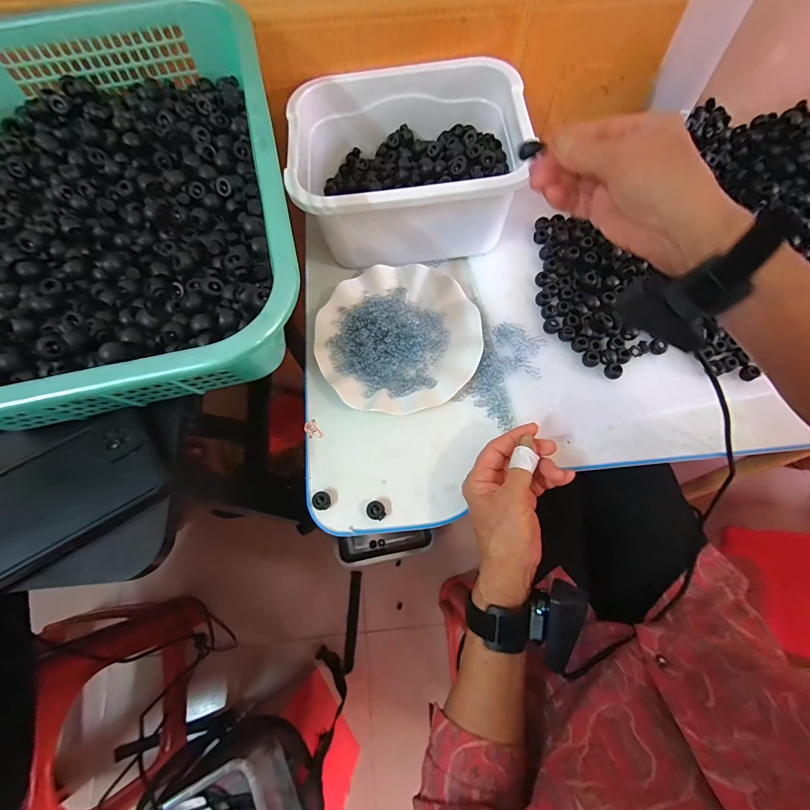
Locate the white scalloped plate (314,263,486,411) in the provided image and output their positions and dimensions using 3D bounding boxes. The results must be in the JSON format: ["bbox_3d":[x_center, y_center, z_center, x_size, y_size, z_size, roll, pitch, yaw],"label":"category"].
[{"bbox_3d":[-0.007,-0.078,0.436,0.179,0.026,0.176,0,70,0],"label":"white scalloped plate"}]

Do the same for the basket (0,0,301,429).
[{"bbox_3d":[-0.248,-0.166,0.317,0.297,0.082,0.379,-14,70,-5],"label":"basket"}]

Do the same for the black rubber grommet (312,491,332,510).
[{"bbox_3d":[-0.083,0.096,0.383,0.018,0.011,0.017,0,70,0],"label":"black rubber grommet"}]

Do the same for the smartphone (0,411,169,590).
[{"bbox_3d":[-0.264,0.073,0.278,0.161,0.014,0.076,-29,85,-12],"label":"smartphone"}]

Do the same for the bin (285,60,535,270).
[{"bbox_3d":[0.002,-0.271,0.442,0.246,0.106,0.188,-8,70,-2],"label":"bin"}]

